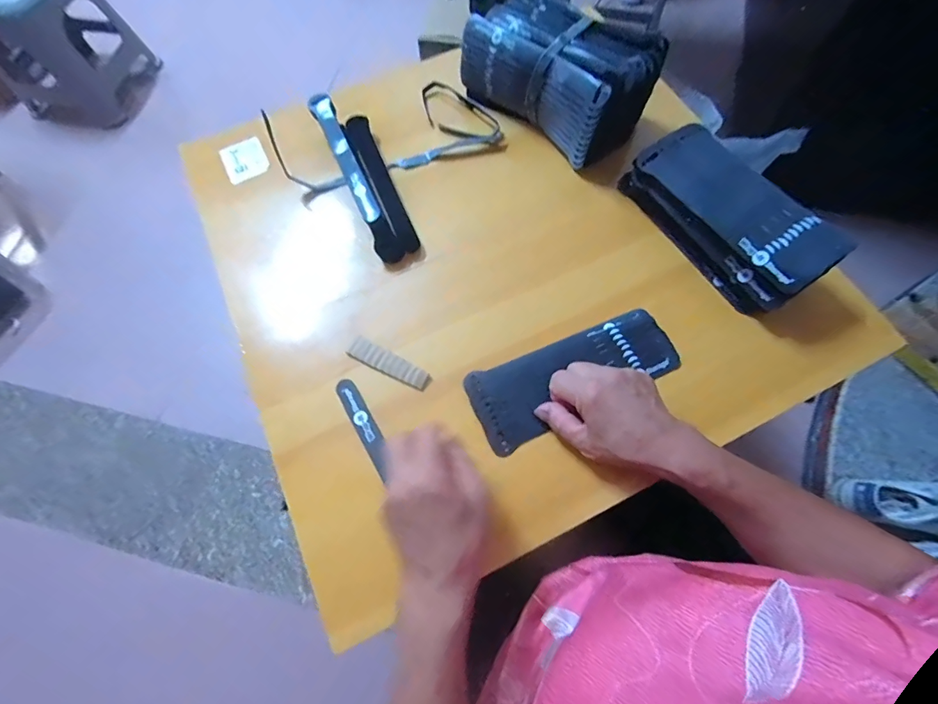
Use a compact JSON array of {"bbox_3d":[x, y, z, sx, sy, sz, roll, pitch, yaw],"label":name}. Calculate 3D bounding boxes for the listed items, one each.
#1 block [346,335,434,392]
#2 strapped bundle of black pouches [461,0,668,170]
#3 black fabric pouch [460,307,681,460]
[{"bbox_3d":[-0.079,0.011,0.425,0.087,0.006,0.022,26,71,11],"label":"block"},{"bbox_3d":[0.108,-0.328,0.501,0.121,0.089,0.226,-43,73,-14],"label":"strapped bundle of black pouches"},{"bbox_3d":[0.099,0.020,0.411,0.198,0.011,0.076,-25,70,-8],"label":"black fabric pouch"}]

